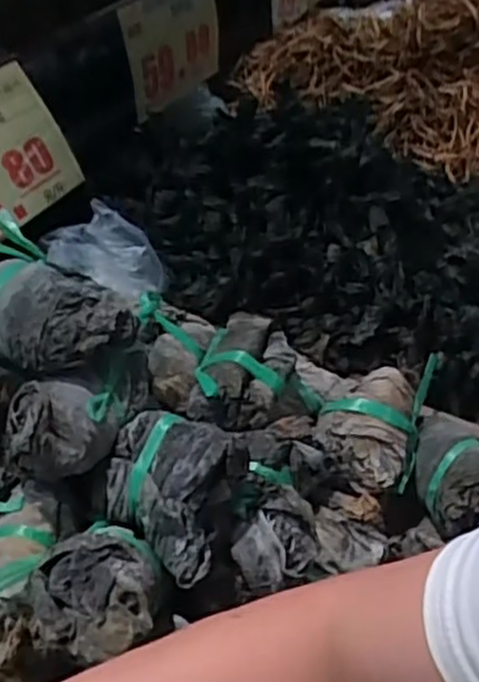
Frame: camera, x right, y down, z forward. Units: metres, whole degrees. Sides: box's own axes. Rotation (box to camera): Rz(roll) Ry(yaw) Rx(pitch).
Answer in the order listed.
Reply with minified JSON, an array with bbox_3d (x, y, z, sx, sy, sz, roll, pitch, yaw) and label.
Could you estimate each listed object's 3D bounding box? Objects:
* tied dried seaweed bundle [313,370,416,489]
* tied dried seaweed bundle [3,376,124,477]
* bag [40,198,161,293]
[{"bbox_3d":[0.109,0.071,0.642,0.078,0.056,0.083,-4,37,3],"label":"tied dried seaweed bundle"},{"bbox_3d":[-0.127,0.062,0.526,0.082,0.056,0.052,-8,37,-3],"label":"tied dried seaweed bundle"},{"bbox_3d":[-0.147,-0.097,0.776,0.125,0.092,0.037,6,38,15],"label":"bag"}]

